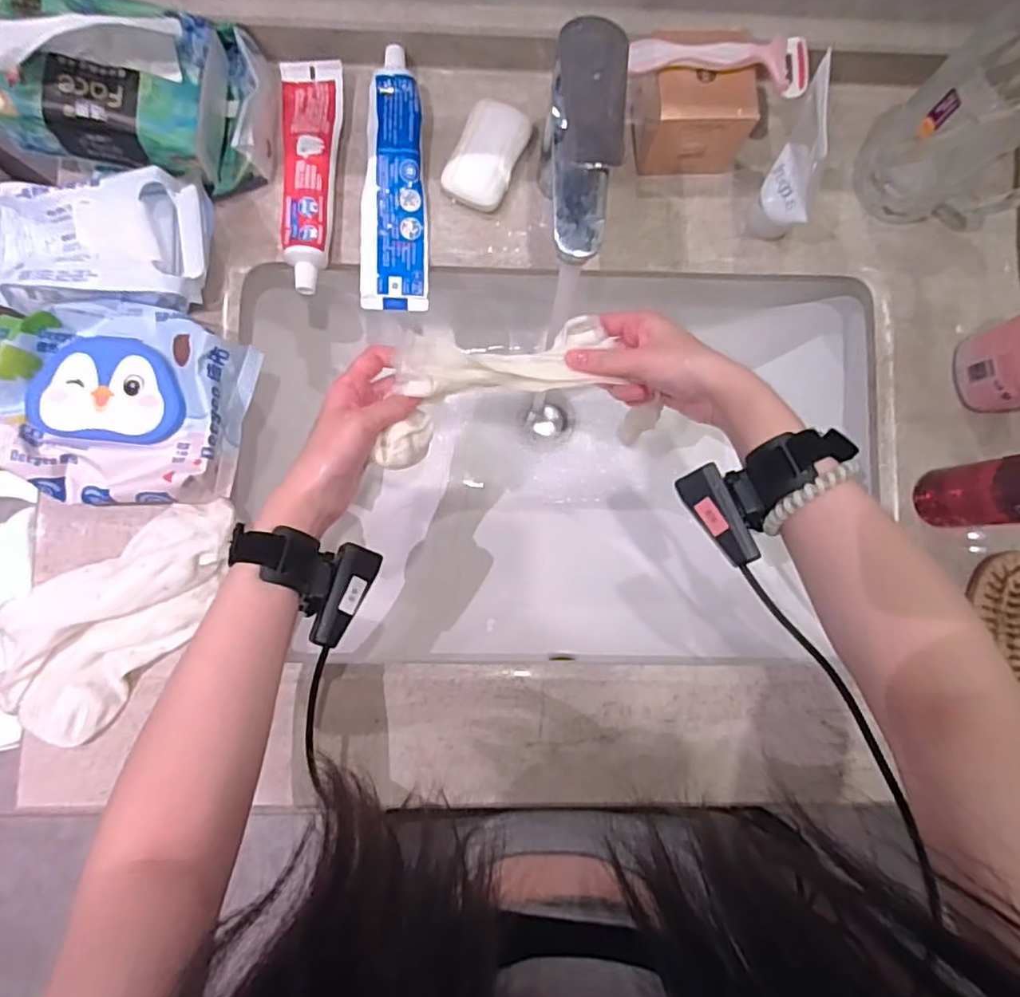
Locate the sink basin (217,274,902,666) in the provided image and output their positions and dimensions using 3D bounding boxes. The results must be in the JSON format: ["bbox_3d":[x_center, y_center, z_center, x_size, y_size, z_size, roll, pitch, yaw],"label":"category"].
[{"bbox_3d":[0.039,-0.031,0.574,0.516,0.170,0.339,0,86,-3],"label":"sink basin"}]

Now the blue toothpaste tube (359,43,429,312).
[{"bbox_3d":[-0.090,-0.248,0.485,0.051,0.027,0.194,1,86,-3],"label":"blue toothpaste tube"}]

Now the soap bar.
[{"bbox_3d":[-0.020,-0.268,0.490,0.049,0.023,0.077,25,85,-1],"label":"soap bar"}]

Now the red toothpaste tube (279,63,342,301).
[{"bbox_3d":[-0.158,-0.249,0.485,0.045,0.023,0.181,3,86,-2],"label":"red toothpaste tube"}]

